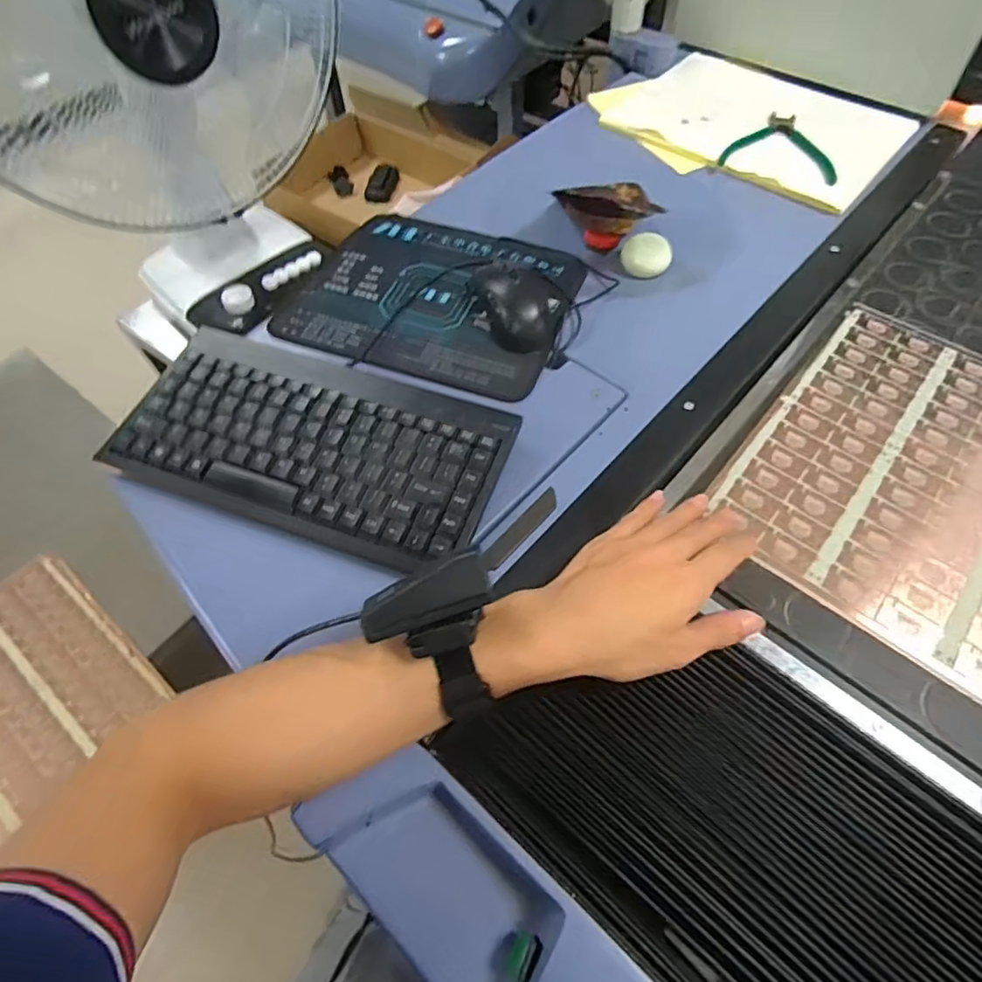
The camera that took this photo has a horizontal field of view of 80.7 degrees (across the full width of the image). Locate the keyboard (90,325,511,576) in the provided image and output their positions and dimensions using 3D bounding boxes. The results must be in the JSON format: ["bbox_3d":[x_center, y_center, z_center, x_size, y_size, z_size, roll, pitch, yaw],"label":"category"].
[{"bbox_3d":[-0.136,-0.037,0.448,0.287,0.028,0.149,18,61,12],"label":"keyboard"}]

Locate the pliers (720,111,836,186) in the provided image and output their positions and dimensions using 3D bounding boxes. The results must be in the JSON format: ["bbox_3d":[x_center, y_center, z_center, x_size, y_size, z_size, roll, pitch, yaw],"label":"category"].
[{"bbox_3d":[0.344,-0.410,0.677,0.124,0.011,0.137,18,61,12],"label":"pliers"}]

